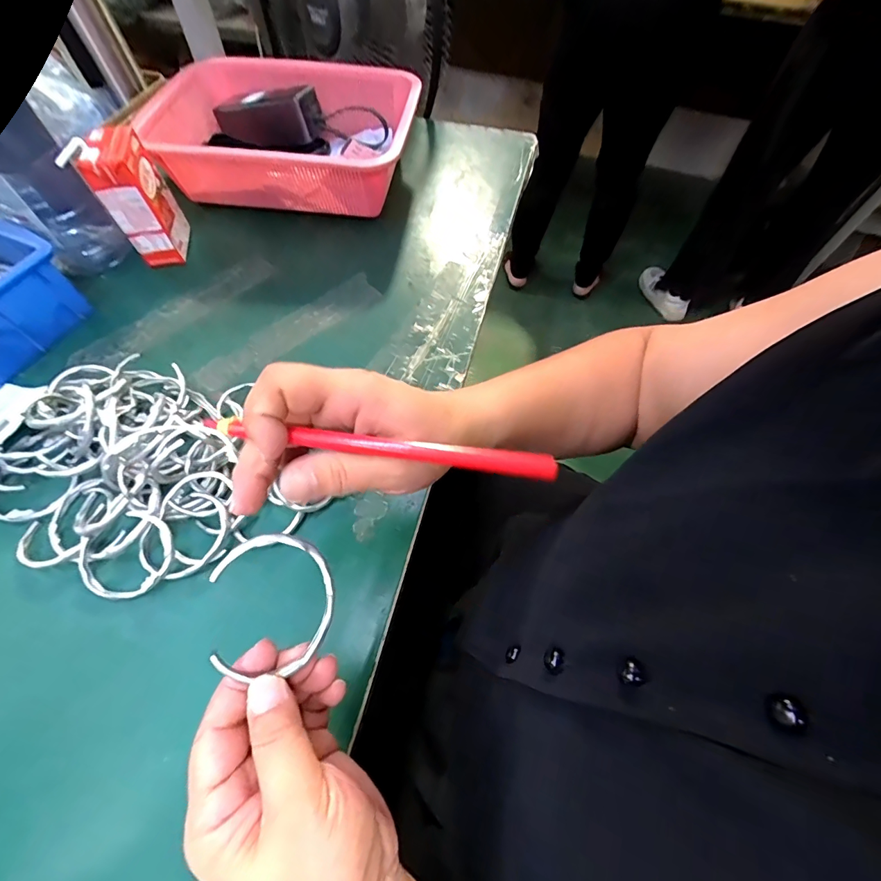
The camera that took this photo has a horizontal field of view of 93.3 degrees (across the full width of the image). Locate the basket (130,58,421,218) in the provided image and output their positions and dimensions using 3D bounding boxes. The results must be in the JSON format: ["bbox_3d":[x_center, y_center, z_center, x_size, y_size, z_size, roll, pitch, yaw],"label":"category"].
[{"bbox_3d":[-0.183,-0.367,0.508,0.299,0.090,0.202,7,61,2],"label":"basket"}]

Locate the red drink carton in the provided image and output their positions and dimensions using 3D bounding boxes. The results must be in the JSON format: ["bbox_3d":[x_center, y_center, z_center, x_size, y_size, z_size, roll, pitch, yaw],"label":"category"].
[{"bbox_3d":[-0.307,-0.245,0.424,0.046,0.114,0.075,-4,62,-5],"label":"red drink carton"}]

